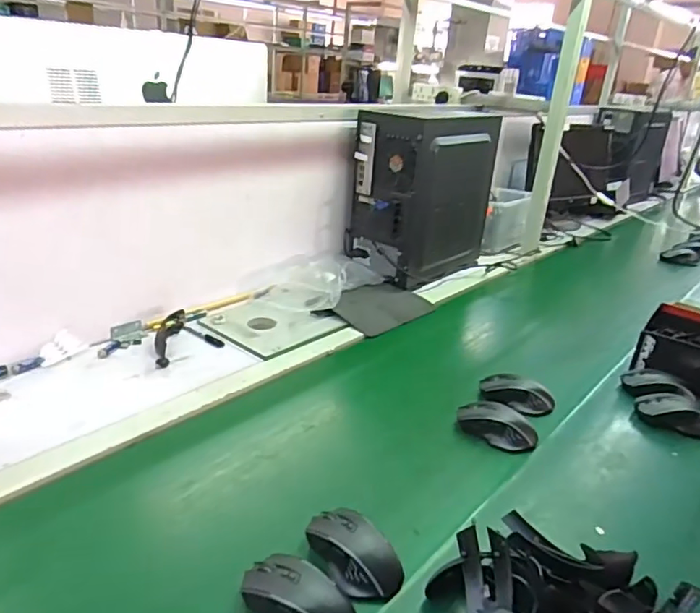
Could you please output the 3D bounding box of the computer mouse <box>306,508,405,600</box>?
[{"bbox_3d":[0.003,0.259,0.597,0.066,0.042,0.115,-15,32,-38],"label":"computer mouse"}]

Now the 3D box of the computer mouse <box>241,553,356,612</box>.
[{"bbox_3d":[-0.050,0.285,0.538,0.110,0.042,0.061,22,29,32],"label":"computer mouse"}]

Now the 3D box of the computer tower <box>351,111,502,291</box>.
[{"bbox_3d":[0.186,-0.280,1.395,0.196,0.369,0.352,24,30,34],"label":"computer tower"}]

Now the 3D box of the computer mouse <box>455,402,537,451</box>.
[{"bbox_3d":[0.221,0.176,0.840,0.116,0.035,0.062,15,26,19],"label":"computer mouse"}]

